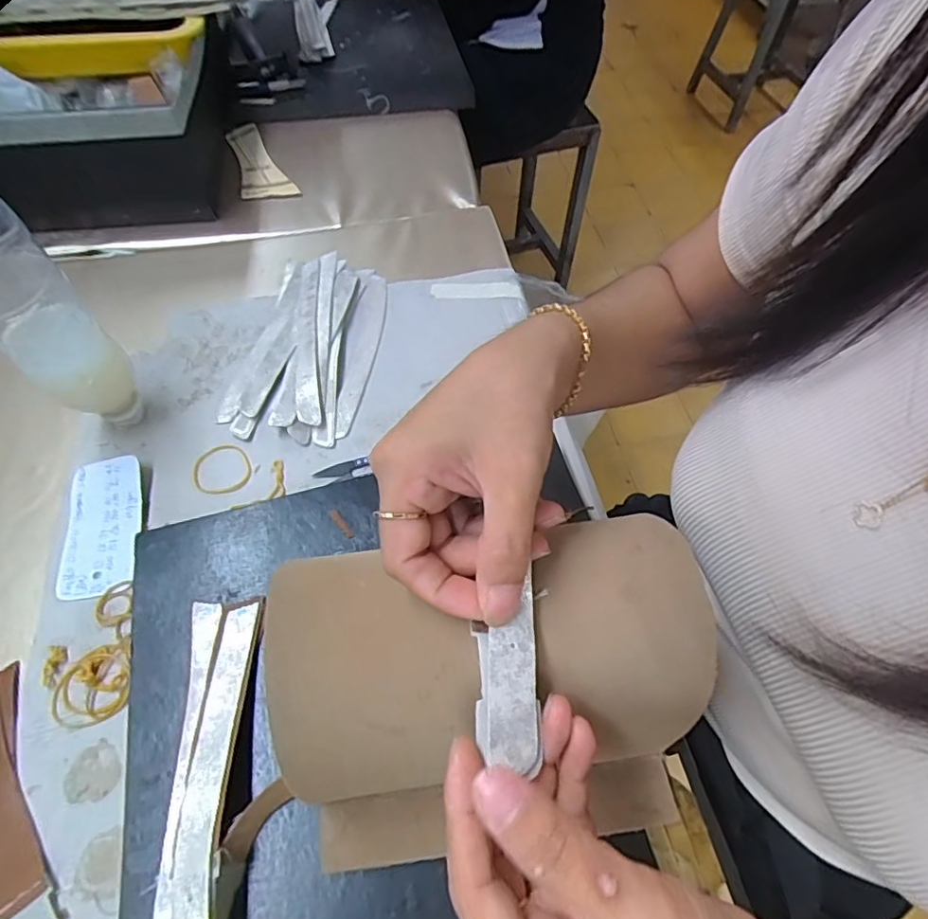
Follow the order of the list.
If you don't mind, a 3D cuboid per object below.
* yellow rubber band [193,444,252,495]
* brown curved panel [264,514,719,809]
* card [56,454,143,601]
[{"bbox_3d":[-0.188,0.008,0.436,0.042,0.004,0.042,0,58,-1],"label":"yellow rubber band"},{"bbox_3d":[0.012,0.078,0.240,0.181,0.046,0.094,-8,59,-6],"label":"brown curved panel"},{"bbox_3d":[-0.261,0.046,0.404,0.053,0.010,0.101,-10,58,-8],"label":"card"}]

